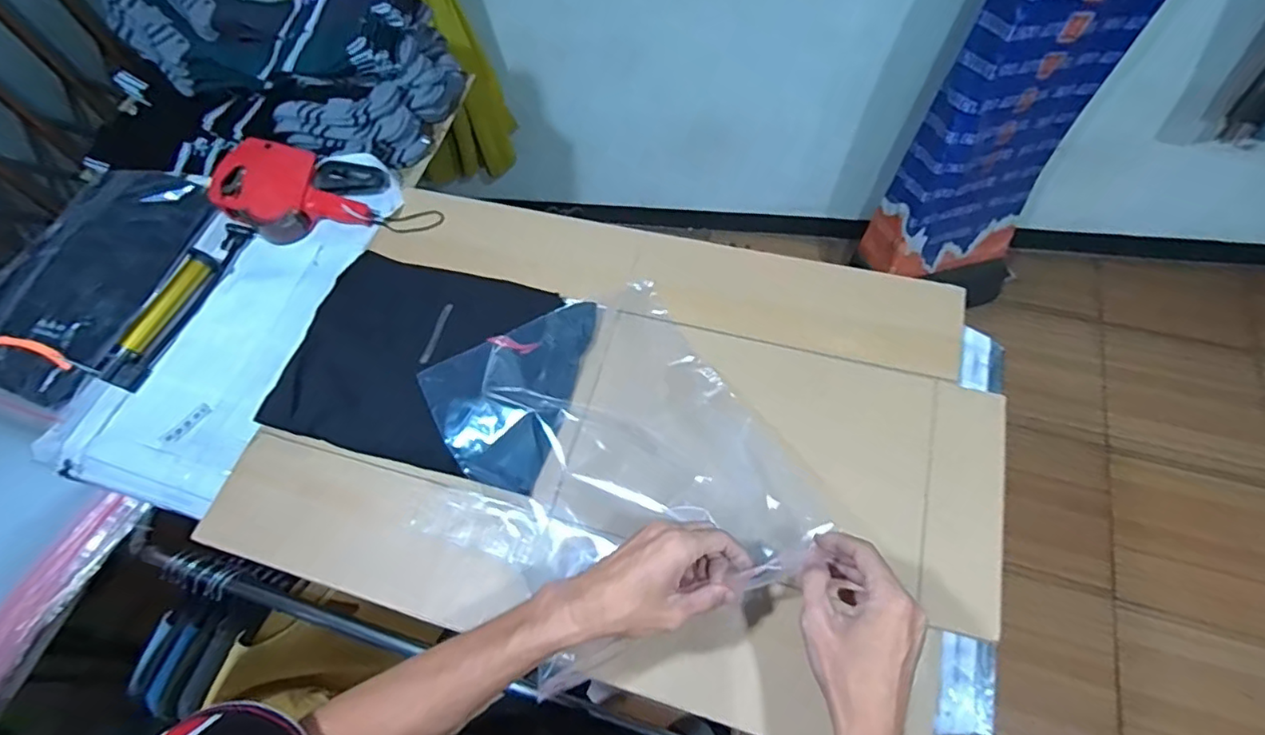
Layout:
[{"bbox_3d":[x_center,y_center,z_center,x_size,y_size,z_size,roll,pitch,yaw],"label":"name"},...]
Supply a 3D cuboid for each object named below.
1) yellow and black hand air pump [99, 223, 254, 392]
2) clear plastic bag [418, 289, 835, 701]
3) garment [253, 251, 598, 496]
[{"bbox_3d":[-0.575,-0.086,0.740,0.043,0.035,0.244,18,66,12],"label":"yellow and black hand air pump"},{"bbox_3d":[-0.042,0.093,0.594,0.317,0.063,0.358,-29,65,-10],"label":"clear plastic bag"},{"bbox_3d":[-0.228,-0.012,0.670,0.330,0.041,0.241,12,65,9],"label":"garment"}]

